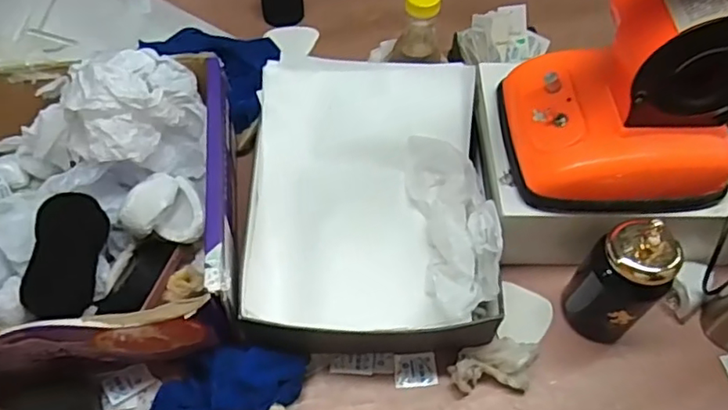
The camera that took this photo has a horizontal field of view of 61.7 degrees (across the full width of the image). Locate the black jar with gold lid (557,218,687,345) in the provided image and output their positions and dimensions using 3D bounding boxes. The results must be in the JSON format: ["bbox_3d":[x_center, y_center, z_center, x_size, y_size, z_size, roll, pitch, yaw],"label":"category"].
[{"bbox_3d":[0.257,0.079,0.617,0.077,0.166,0.060,30,61,17],"label":"black jar with gold lid"}]

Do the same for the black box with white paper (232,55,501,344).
[{"bbox_3d":[0.005,-0.007,0.690,0.256,0.117,0.321,0,57,-1],"label":"black box with white paper"}]

